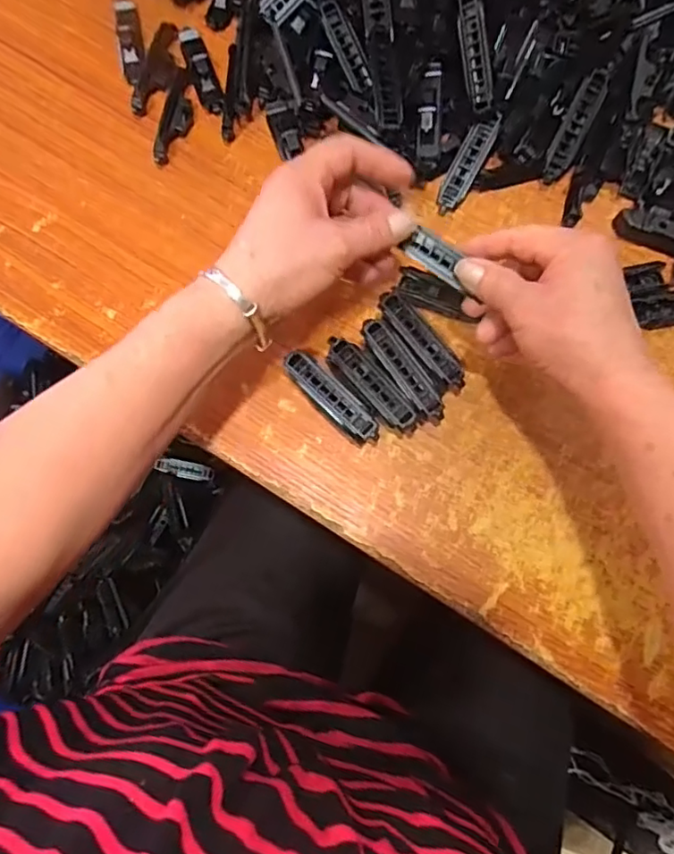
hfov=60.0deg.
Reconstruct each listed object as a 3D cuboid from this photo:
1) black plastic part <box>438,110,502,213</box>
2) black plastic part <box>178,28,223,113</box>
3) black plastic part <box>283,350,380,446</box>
[{"bbox_3d":[0.097,-0.194,0.432,0.021,0.007,0.075,30,99,6],"label":"black plastic part"},{"bbox_3d":[-0.105,-0.278,0.448,0.016,0.014,0.075,-19,79,-4],"label":"black plastic part"},{"bbox_3d":[-0.004,-0.018,0.396,0.078,0.023,0.021,42,81,8],"label":"black plastic part"}]

